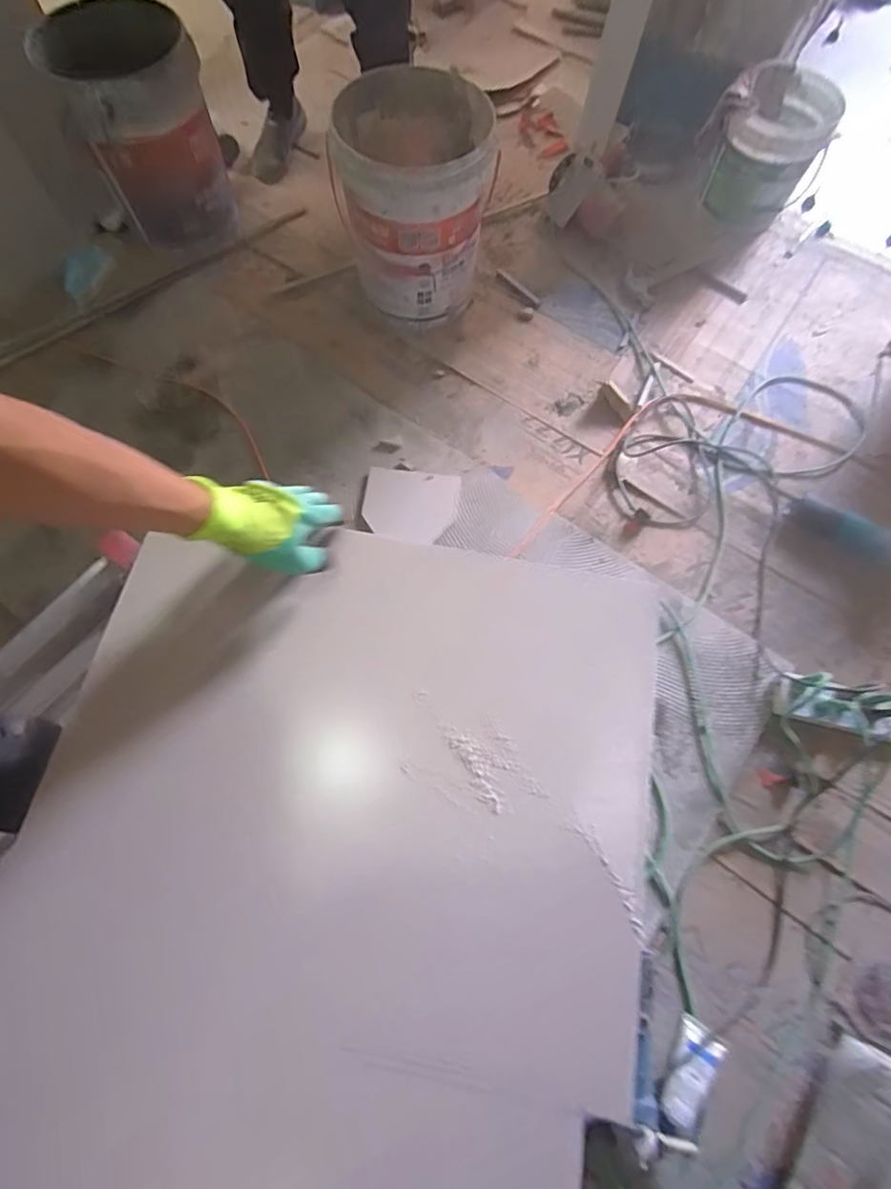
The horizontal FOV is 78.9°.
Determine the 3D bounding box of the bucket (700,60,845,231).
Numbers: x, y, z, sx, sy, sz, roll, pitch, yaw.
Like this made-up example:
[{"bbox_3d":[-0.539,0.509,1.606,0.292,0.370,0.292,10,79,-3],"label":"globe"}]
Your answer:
[{"bbox_3d":[0.734,-1.001,1.223,0.228,0.216,0.234,1,70,-1],"label":"bucket"}]

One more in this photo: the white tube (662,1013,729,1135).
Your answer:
[{"bbox_3d":[0.348,0.678,0.761,0.059,0.026,0.124,37,59,11],"label":"white tube"}]

